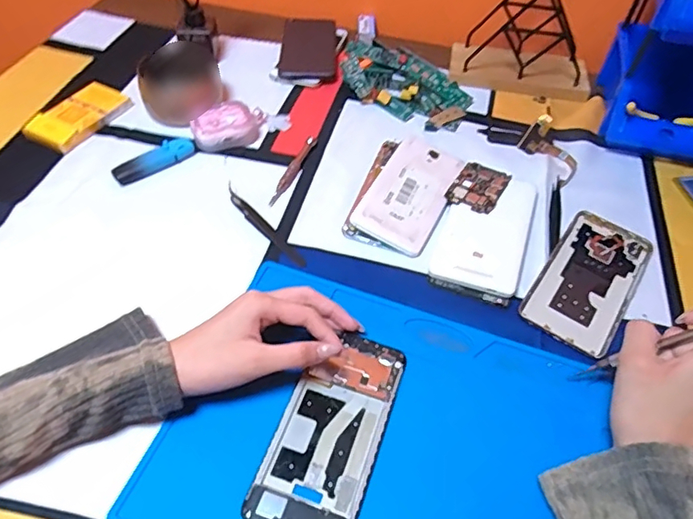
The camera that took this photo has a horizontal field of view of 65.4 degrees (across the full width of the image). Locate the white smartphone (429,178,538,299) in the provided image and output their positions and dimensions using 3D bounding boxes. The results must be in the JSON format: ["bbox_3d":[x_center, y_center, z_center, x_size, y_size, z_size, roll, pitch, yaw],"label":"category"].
[{"bbox_3d":[0.132,-0.029,0.507,0.076,0.010,0.146,18,52,12],"label":"white smartphone"}]

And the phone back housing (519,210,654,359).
[{"bbox_3d":[0.218,0.015,0.482,0.073,0.005,0.155,30,55,21],"label":"phone back housing"}]

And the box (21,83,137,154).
[{"bbox_3d":[-0.294,-0.157,0.591,0.059,0.021,0.109,26,54,18],"label":"box"}]

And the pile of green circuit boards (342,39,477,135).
[{"bbox_3d":[0.062,-0.214,0.651,0.177,0.026,0.092,30,55,20],"label":"pile of green circuit boards"}]

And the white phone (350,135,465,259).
[{"bbox_3d":[0.065,-0.067,0.530,0.073,0.008,0.142,30,55,7],"label":"white phone"}]

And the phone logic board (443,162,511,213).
[{"bbox_3d":[0.132,-0.072,0.538,0.048,0.005,0.066,27,54,18],"label":"phone logic board"}]

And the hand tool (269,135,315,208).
[{"bbox_3d":[-0.055,-0.092,0.554,0.010,0.007,0.106,17,52,11],"label":"hand tool"}]

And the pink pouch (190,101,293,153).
[{"bbox_3d":[-0.115,-0.150,0.588,0.104,0.031,0.050,-35,60,-27],"label":"pink pouch"}]

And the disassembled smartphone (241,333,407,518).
[{"bbox_3d":[-0.009,0.119,0.378,0.071,0.010,0.150,20,53,13],"label":"disassembled smartphone"}]

